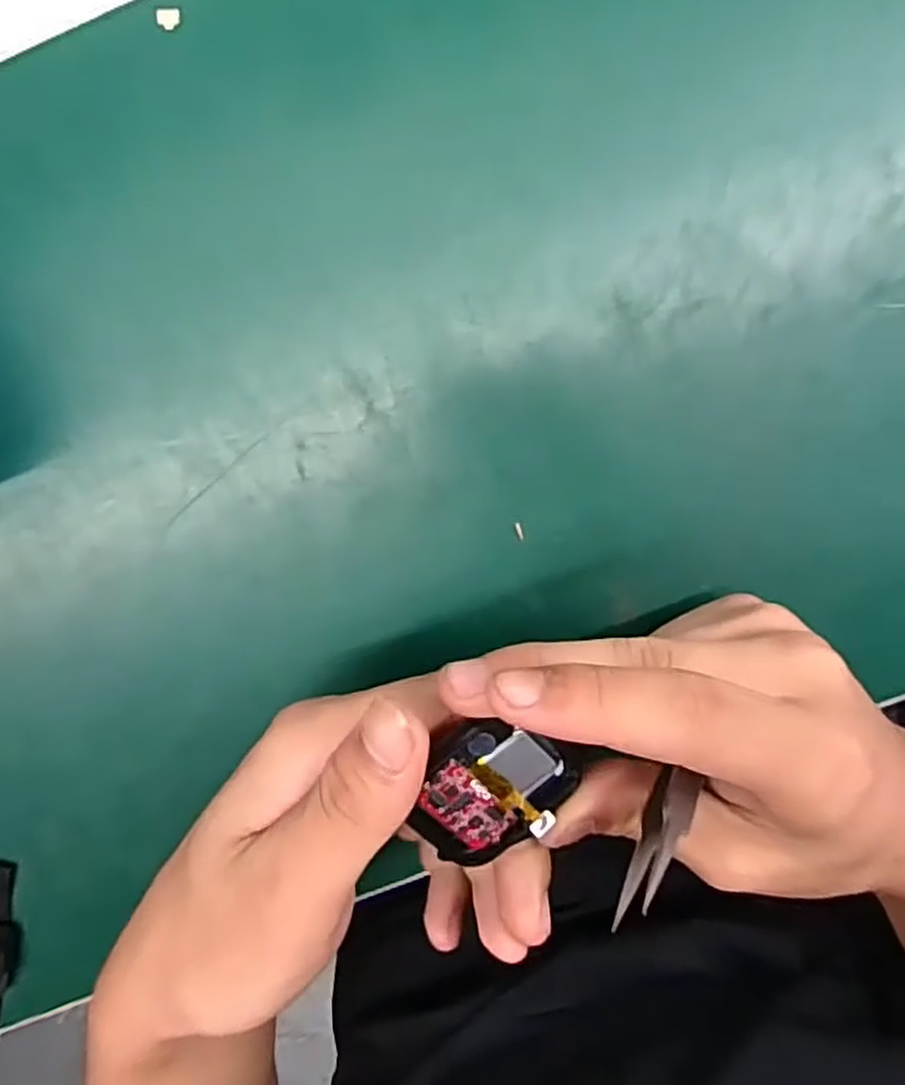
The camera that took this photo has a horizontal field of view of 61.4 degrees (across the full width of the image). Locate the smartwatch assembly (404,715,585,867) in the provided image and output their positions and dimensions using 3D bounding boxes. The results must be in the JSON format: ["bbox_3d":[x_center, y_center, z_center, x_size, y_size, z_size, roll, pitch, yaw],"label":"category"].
[{"bbox_3d":[0.009,0.065,0.201,0.038,0.011,0.038,28,97,-21],"label":"smartwatch assembly"}]

